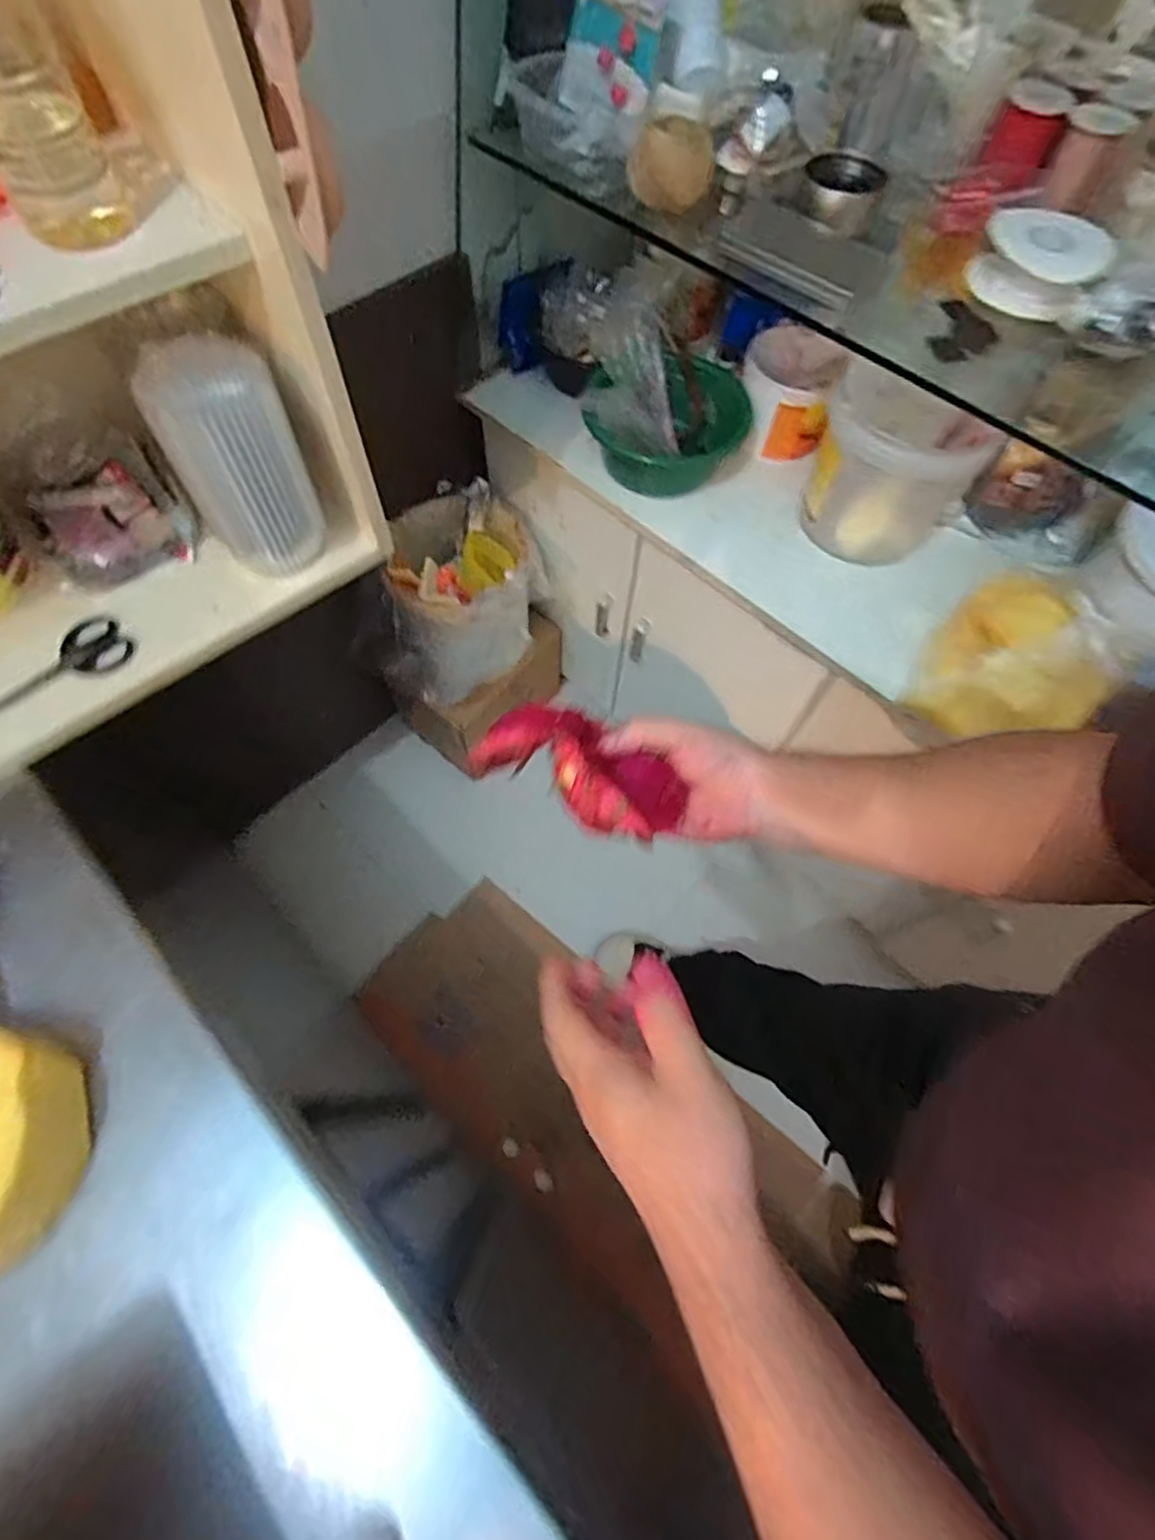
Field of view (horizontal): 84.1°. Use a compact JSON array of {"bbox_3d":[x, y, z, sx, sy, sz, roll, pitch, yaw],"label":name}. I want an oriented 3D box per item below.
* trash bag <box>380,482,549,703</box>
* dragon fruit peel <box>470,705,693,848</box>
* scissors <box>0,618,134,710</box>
[{"bbox_3d":[-0.204,-0.310,1.190,0.286,0.235,0.331,8,64,2],"label":"trash bag"},{"bbox_3d":[0.003,0.000,0.411,0.127,0.045,0.077,27,66,11],"label":"dragon fruit peel"},{"bbox_3d":[-0.499,-0.092,0.597,0.151,0.008,0.059,-34,69,-17],"label":"scissors"}]

